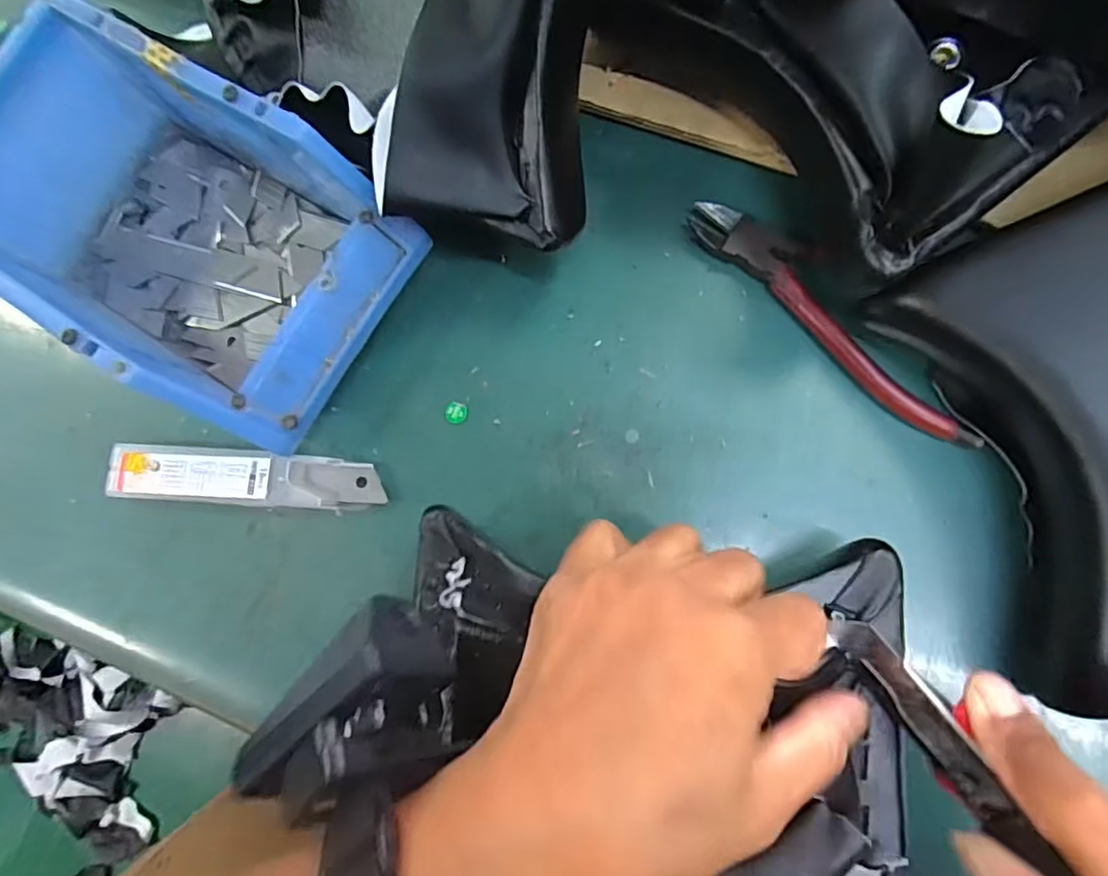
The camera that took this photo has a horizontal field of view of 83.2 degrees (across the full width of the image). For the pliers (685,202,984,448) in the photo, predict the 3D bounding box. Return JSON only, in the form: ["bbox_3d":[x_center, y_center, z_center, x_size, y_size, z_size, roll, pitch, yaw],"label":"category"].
[{"bbox_3d":[0.122,-0.055,0.273,0.037,0.009,0.153,-45,79,-2],"label":"pliers"}]

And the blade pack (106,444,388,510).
[{"bbox_3d":[-0.142,0.019,0.287,0.125,0.014,0.025,3,81,7],"label":"blade pack"}]

